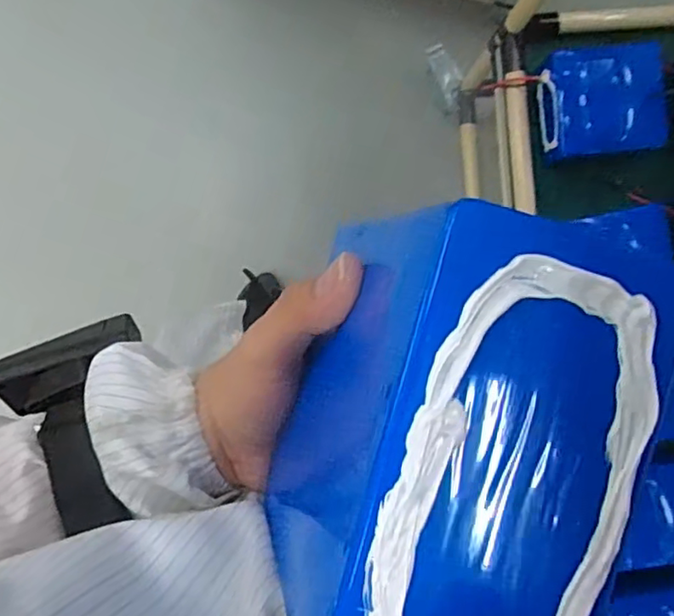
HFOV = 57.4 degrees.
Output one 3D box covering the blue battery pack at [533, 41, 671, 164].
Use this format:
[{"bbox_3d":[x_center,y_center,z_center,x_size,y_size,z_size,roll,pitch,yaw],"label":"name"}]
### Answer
[{"bbox_3d":[0.359,-0.279,0.826,0.156,0.072,0.147,-5,91,-1],"label":"blue battery pack"}]

